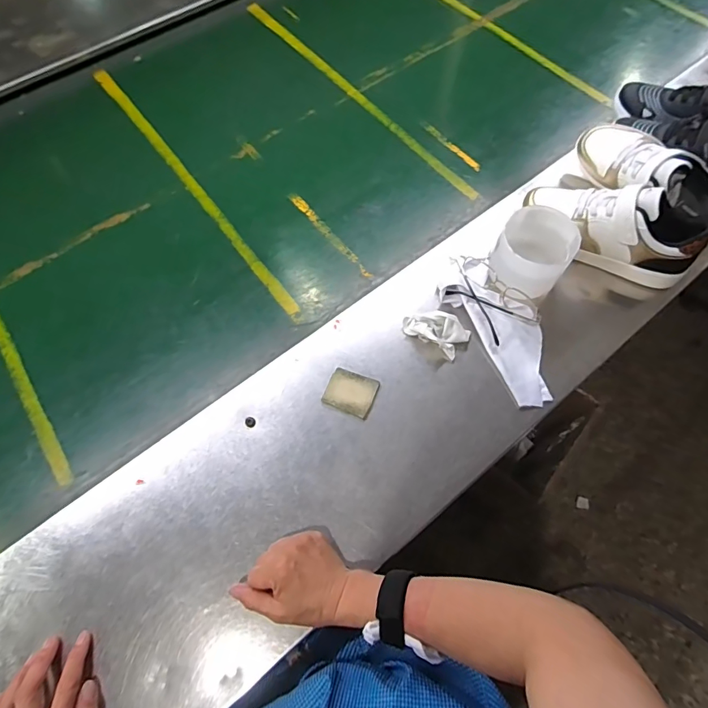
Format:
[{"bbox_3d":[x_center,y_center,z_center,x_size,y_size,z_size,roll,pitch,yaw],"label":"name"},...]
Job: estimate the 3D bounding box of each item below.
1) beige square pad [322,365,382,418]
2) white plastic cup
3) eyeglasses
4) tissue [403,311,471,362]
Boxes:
[{"bbox_3d":[-0.004,0.047,0.540,0.060,0.011,0.051,19,66,9],"label":"beige square pad"},{"bbox_3d":[0.232,-0.130,0.574,0.090,0.080,0.092,0,65,0],"label":"white plastic cup"},{"bbox_3d":[0.179,-0.082,0.585,0.082,0.032,0.137,-34,69,-15],"label":"eyeglasses"},{"bbox_3d":[0.107,-0.033,0.569,0.079,0.024,0.044,33,69,15],"label":"tissue"}]

